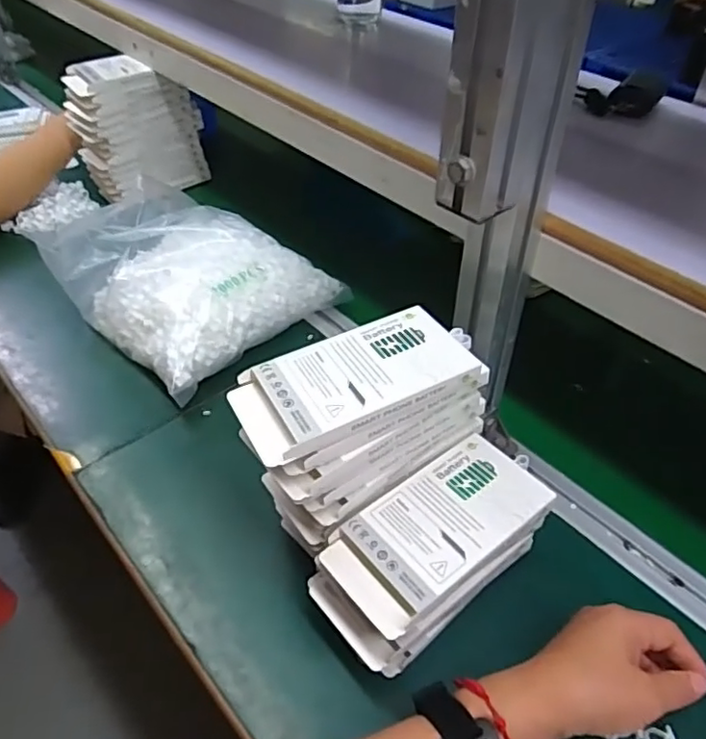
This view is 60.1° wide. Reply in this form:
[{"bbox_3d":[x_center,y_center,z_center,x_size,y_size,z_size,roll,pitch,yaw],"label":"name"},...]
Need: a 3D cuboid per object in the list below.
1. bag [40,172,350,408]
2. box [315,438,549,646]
[{"bbox_3d":[-0.191,-0.112,0.700,0.268,0.084,0.238,30,50,26],"label":"bag"},{"bbox_3d":[0.059,0.107,0.422,0.151,0.020,0.079,-29,51,-28],"label":"box"}]

